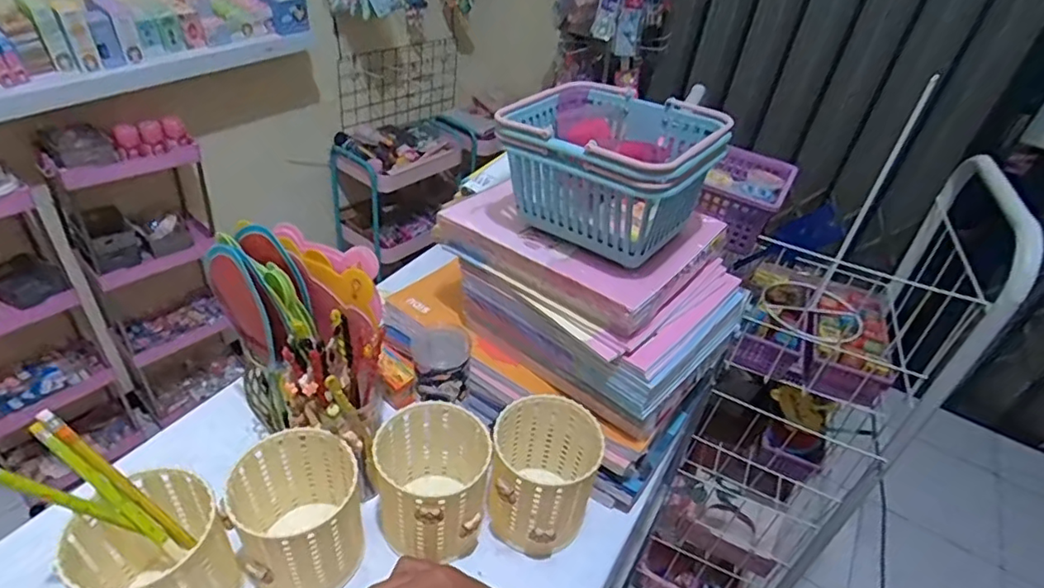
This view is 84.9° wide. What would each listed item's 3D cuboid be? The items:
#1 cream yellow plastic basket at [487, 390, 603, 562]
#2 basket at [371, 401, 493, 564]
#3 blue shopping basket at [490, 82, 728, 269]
[{"bbox_3d":[0.016,0.145,0.463,0.079,0.094,0.089,12,38,5],"label":"cream yellow plastic basket"},{"bbox_3d":[-0.070,0.150,0.449,0.082,0.102,0.088,5,38,-4],"label":"basket"},{"bbox_3d":[0.068,-0.101,0.466,0.153,0.100,0.125,28,42,23],"label":"blue shopping basket"}]

